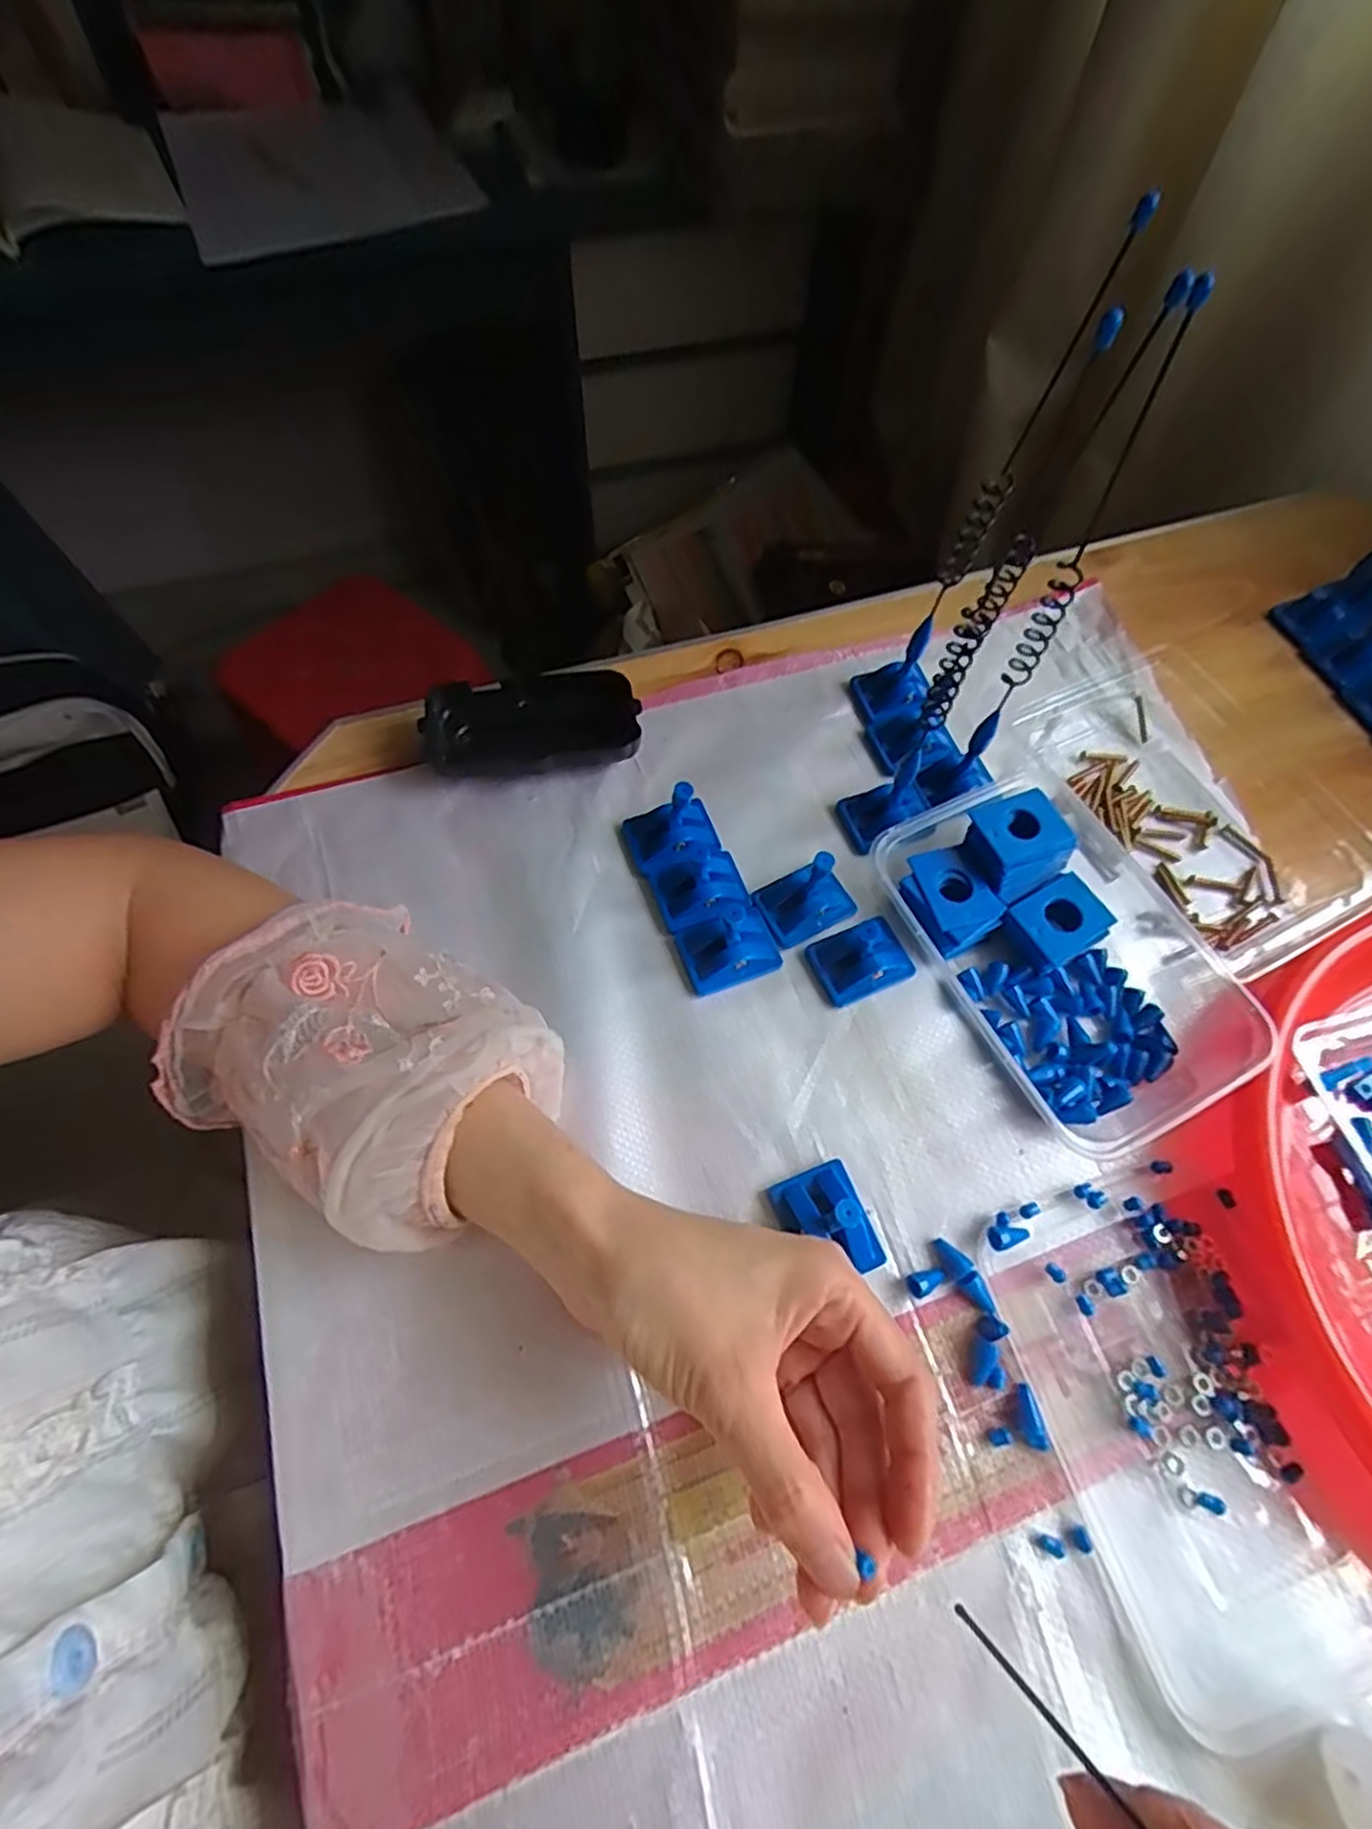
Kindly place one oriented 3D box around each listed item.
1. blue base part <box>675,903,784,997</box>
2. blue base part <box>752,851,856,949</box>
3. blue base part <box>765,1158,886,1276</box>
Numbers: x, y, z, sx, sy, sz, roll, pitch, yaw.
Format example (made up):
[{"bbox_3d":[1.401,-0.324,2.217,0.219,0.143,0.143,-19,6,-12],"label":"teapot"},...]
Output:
[{"bbox_3d":[0.021,0.015,0.358,0.045,0.018,0.035,-19,66,-10],"label":"blue base part"},{"bbox_3d":[0.058,-0.012,0.359,0.041,0.041,0.036,-26,68,-13],"label":"blue base part"},{"bbox_3d":[0.058,0.126,0.305,0.035,0.018,0.043,-20,66,-10],"label":"blue base part"}]

